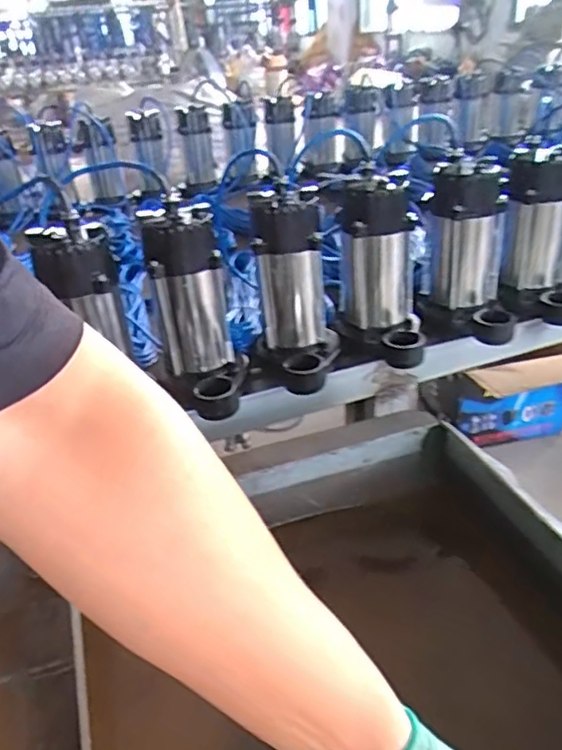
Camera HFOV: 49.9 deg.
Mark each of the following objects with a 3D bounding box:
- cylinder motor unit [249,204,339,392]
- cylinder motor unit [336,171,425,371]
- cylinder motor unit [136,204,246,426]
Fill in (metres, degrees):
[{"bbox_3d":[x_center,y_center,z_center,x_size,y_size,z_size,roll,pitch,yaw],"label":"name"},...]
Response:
[{"bbox_3d":[0.015,-0.102,0.784,0.110,0.217,0.136,-2,30,4],"label":"cylinder motor unit"},{"bbox_3d":[0.136,-0.144,0.820,0.112,0.216,0.135,1,31,9],"label":"cylinder motor unit"},{"bbox_3d":[-0.112,-0.081,0.786,0.112,0.256,0.093,3,31,14],"label":"cylinder motor unit"}]

